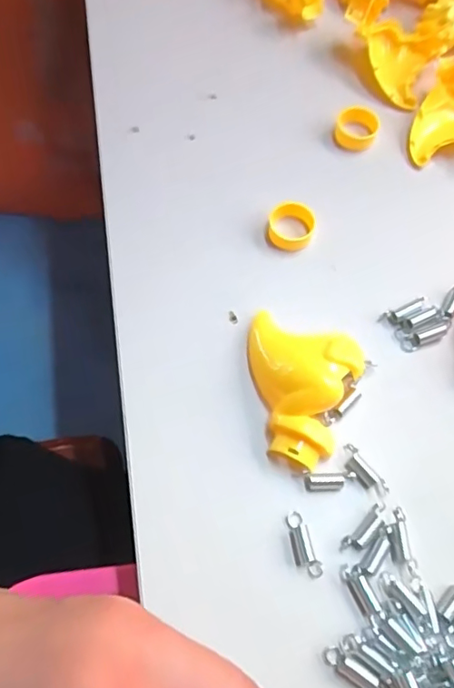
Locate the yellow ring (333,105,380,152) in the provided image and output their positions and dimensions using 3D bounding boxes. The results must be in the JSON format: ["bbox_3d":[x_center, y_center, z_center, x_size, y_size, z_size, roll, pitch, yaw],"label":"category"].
[{"bbox_3d":[0.079,-0.133,0.330,0.025,0.010,0.030,13,67,4],"label":"yellow ring"}]

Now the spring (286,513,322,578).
[{"bbox_3d":[0.033,0.089,0.239,0.010,0.007,0.028,-19,68,-9],"label":"spring"}]

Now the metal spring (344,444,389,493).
[{"bbox_3d":[0.064,0.060,0.254,0.009,0.005,0.027,-37,72,-16],"label":"metal spring"}]

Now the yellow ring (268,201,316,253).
[{"bbox_3d":[0.036,-0.065,0.301,0.025,0.013,0.025,1,67,-1],"label":"yellow ring"}]

